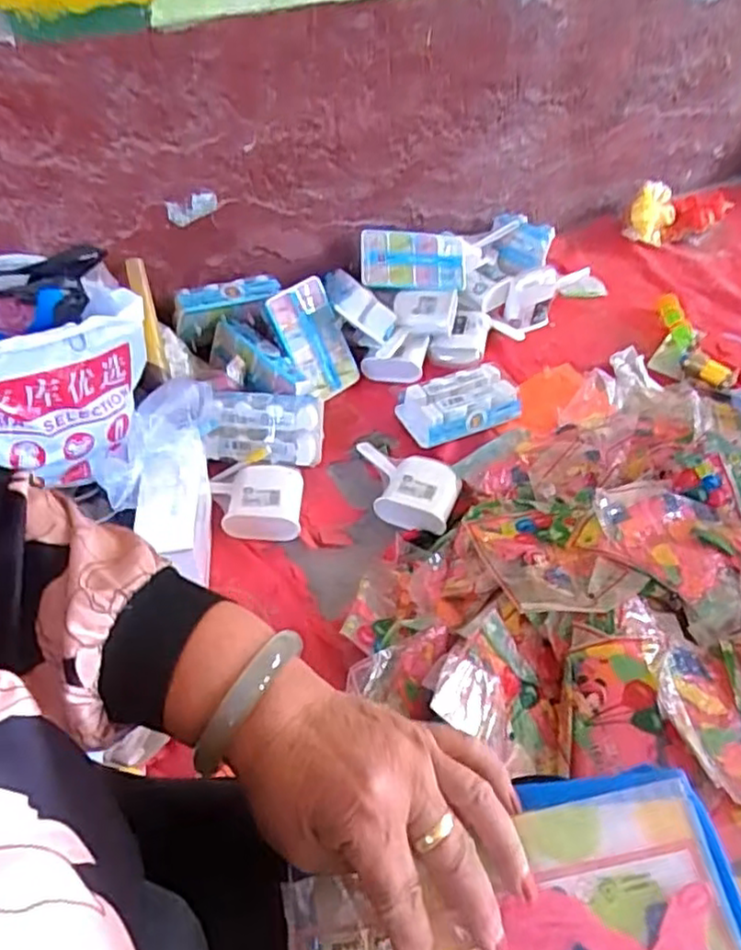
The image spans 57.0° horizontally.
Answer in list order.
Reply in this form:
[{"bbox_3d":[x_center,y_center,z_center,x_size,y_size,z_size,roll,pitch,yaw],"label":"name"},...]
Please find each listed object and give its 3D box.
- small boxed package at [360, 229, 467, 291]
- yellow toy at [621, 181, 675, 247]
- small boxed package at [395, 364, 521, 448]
[{"bbox_3d":[0.079,-0.377,1.207,0.192,0.031,0.112,-3,79,-10],"label":"small boxed package"},{"bbox_3d":[0.609,-0.560,1.466,0.108,0.125,0.032,13,17,-18],"label":"yellow toy"},{"bbox_3d":[0.143,-0.117,1.096,0.186,0.060,0.105,-13,51,-14],"label":"small boxed package"}]

